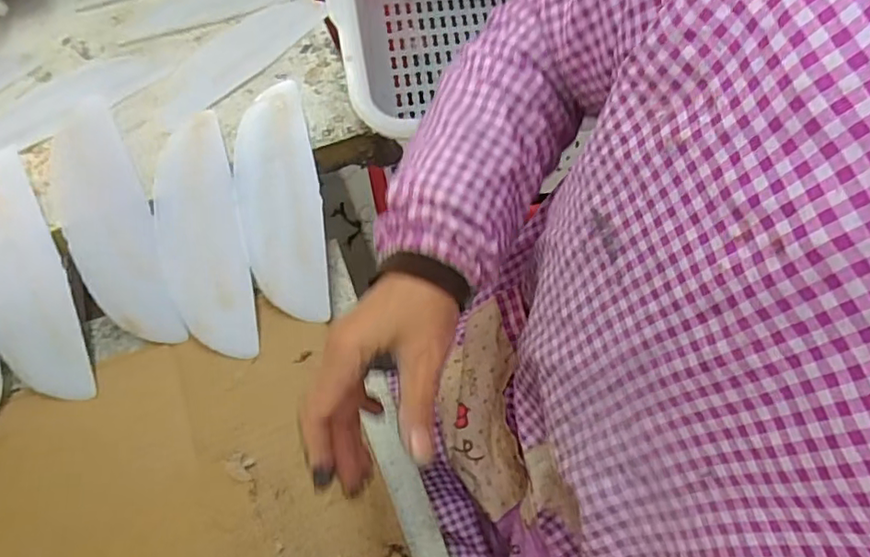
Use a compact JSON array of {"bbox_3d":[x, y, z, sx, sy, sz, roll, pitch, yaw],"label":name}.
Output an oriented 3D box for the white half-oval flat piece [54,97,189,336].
[{"bbox_3d":[-0.283,-0.050,0.515,0.070,0.028,0.228,-20,85,-7],"label":"white half-oval flat piece"}]

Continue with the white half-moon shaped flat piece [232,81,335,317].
[{"bbox_3d":[-0.139,-0.069,0.526,0.069,0.024,0.215,-9,84,-1],"label":"white half-moon shaped flat piece"}]

